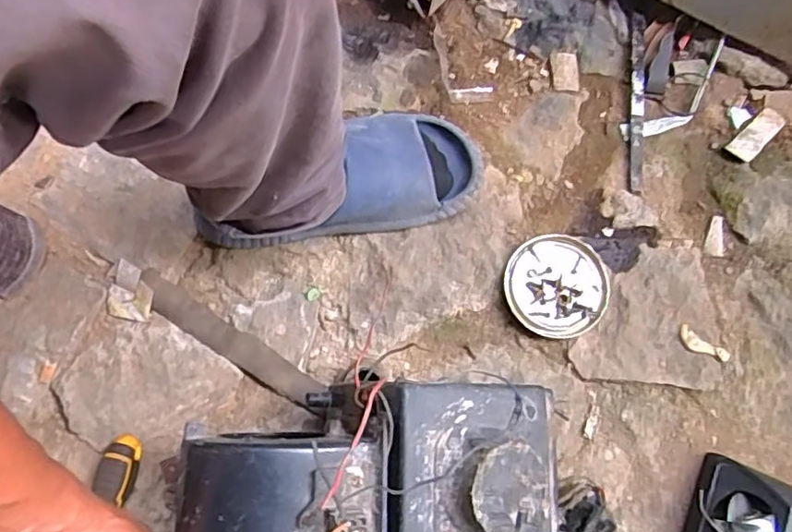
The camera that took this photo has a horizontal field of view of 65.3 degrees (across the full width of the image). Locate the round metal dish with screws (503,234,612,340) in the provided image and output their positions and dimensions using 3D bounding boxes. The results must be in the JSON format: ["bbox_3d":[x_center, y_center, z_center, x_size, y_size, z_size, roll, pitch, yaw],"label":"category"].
[{"bbox_3d":[0.163,0.018,0.627,0.102,0.020,0.103,0,74,0],"label":"round metal dish with screws"}]

